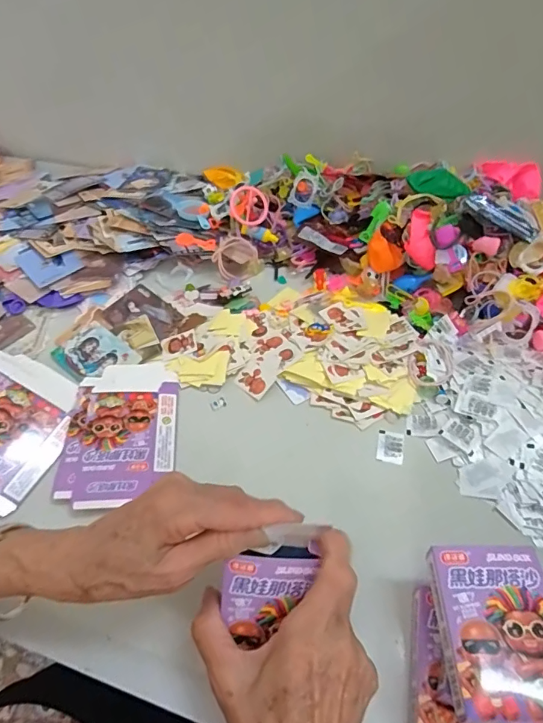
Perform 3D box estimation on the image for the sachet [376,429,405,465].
[{"bbox_3d":[0.111,0.078,0.422,0.024,0.004,0.031,10,53,11],"label":"sachet"}]

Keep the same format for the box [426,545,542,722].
[{"bbox_3d":[0.140,0.158,0.272,0.077,0.016,0.091,-1,50,2],"label":"box"}]

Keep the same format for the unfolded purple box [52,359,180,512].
[{"bbox_3d":[-0.144,0.062,0.435,0.099,0.009,0.155,-4,52,0],"label":"unfolded purple box"}]

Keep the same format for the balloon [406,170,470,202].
[{"bbox_3d":[0.192,-0.204,0.527,0.067,0.021,0.025,5,51,7],"label":"balloon"}]

